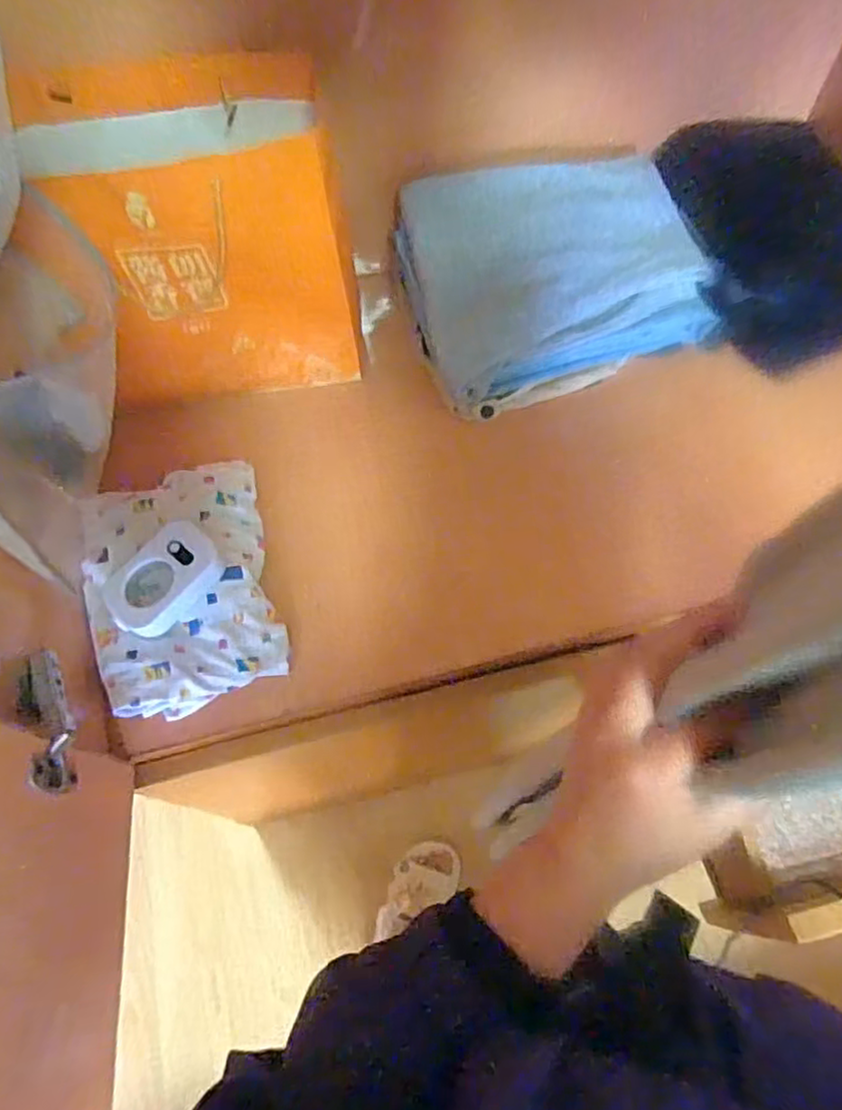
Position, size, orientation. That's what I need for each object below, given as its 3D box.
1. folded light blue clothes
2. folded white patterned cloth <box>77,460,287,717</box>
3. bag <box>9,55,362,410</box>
[{"bbox_3d":[0.146,-0.312,0.772,0.323,0.140,0.259,-19,66,-6],"label":"folded light blue clothes"},{"bbox_3d":[-0.241,0.022,0.676,0.178,0.053,0.252,-16,65,-4],"label":"folded white patterned cloth"},{"bbox_3d":[-0.214,-0.327,0.694,0.256,0.255,0.168,-9,65,-1],"label":"bag"}]

